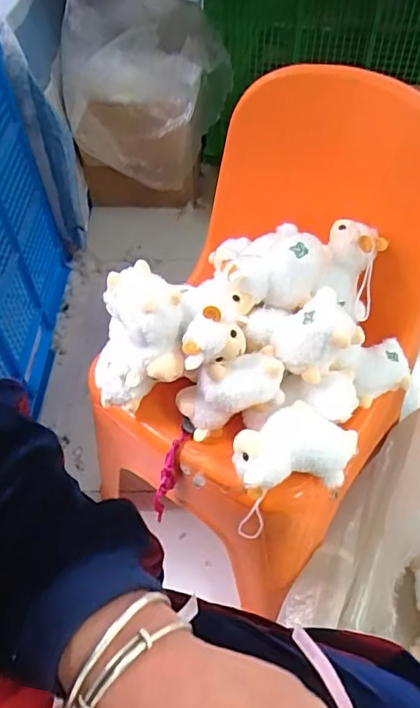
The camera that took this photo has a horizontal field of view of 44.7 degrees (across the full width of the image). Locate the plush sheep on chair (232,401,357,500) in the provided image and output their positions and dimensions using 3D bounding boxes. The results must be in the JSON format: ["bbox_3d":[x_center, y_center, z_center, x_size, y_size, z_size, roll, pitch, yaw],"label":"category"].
[{"bbox_3d":[0.087,0.096,0.528,0.129,0.053,0.079,-11,52,-7],"label":"plush sheep on chair"}]

